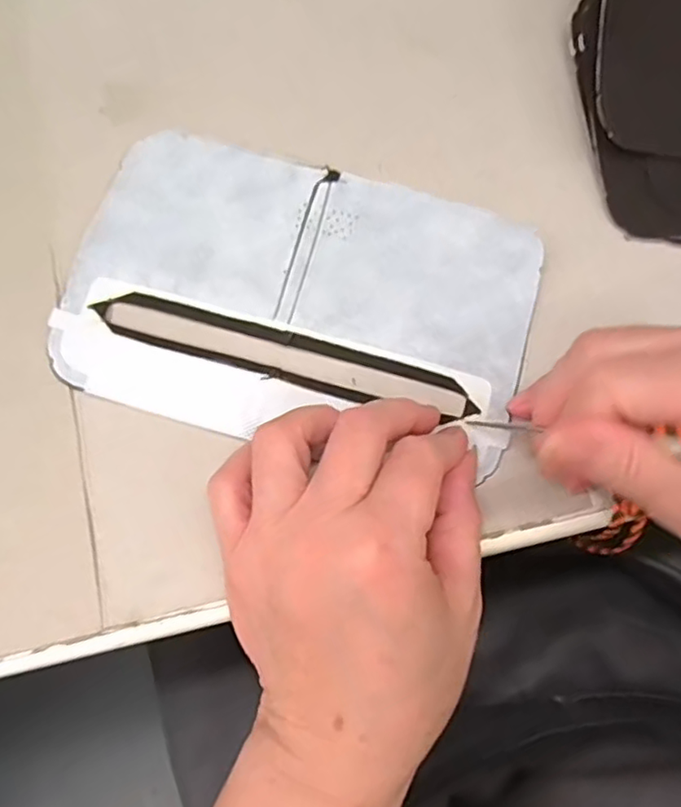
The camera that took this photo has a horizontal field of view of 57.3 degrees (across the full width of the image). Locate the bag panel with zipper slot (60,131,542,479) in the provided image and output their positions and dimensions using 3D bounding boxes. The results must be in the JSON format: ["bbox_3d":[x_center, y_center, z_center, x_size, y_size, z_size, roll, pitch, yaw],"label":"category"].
[{"bbox_3d":[-0.017,-0.047,0.274,0.196,0.004,0.128,14,75,2],"label":"bag panel with zipper slot"}]

